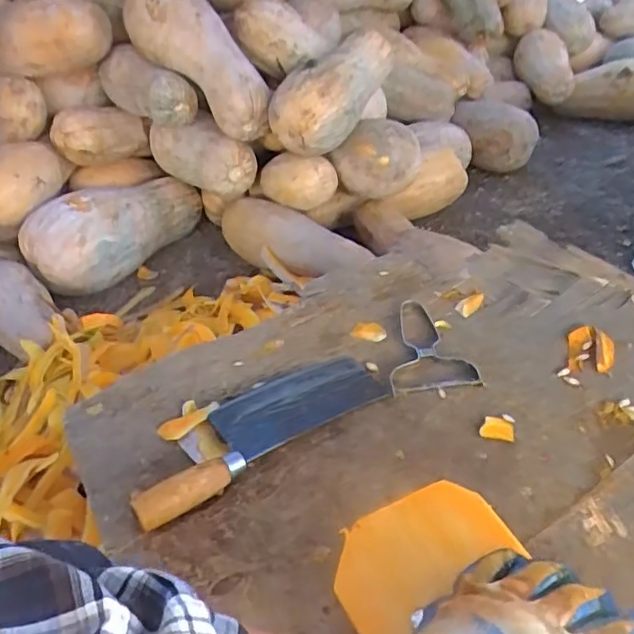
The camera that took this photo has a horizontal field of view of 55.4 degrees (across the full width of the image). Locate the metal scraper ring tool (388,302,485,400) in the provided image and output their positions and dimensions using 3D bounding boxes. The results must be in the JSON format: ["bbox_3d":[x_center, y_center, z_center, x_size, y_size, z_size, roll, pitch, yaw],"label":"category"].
[{"bbox_3d":[0.121,0.028,0.677,0.094,0.012,0.144,-7,38,1],"label":"metal scraper ring tool"}]

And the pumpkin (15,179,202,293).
[{"bbox_3d":[-0.409,-0.186,1.282,0.147,0.187,0.407,18,32,29],"label":"pumpkin"}]

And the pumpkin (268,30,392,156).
[{"bbox_3d":[0.029,-0.477,1.276,0.170,0.140,0.323,10,41,21],"label":"pumpkin"}]

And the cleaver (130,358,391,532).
[{"bbox_3d":[-0.060,0.100,0.589,0.272,0.042,0.099,-30,43,-24],"label":"cleaver"}]

